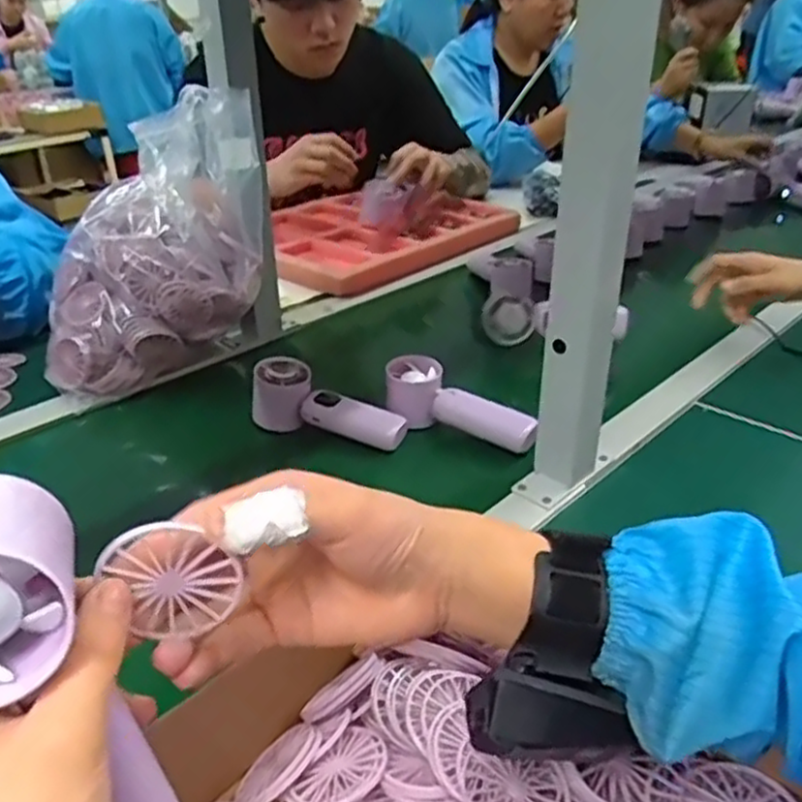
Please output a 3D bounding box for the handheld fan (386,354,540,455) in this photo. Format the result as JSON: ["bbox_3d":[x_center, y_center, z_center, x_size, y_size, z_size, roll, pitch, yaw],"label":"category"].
[{"bbox_3d":[0.053,0.005,0.698,0.160,0.045,0.055,19,36,29],"label":"handheld fan"}]

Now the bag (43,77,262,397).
[{"bbox_3d":[-0.263,-0.171,0.799,0.229,0.255,0.197,-5,31,-8],"label":"bag"}]

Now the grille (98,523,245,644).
[{"bbox_3d":[-0.083,0.065,0.267,0.044,0.046,0.008,-7,32,-11],"label":"grille"}]

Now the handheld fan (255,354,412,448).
[{"bbox_3d":[-0.069,0.011,0.709,0.152,0.059,0.044,21,35,10],"label":"handheld fan"}]

